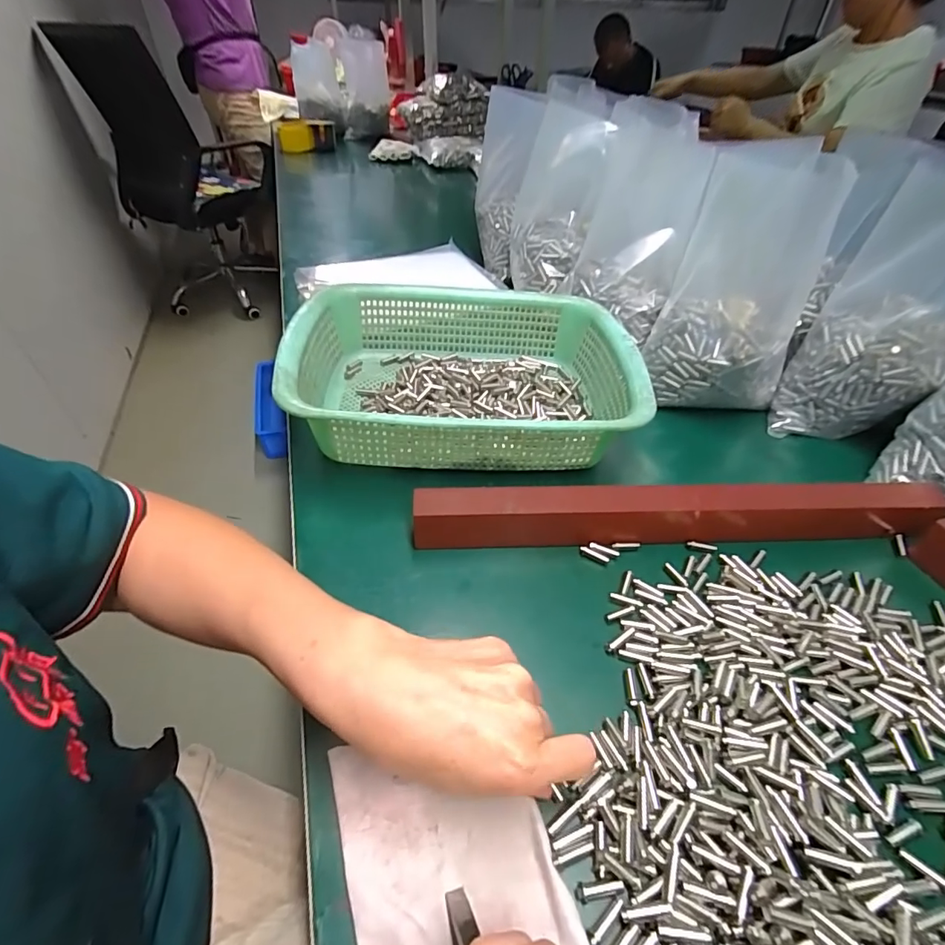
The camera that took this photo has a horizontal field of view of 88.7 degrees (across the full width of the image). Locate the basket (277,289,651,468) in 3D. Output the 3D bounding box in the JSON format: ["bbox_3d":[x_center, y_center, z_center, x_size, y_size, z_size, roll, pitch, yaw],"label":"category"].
[{"bbox_3d":[-0.007,-0.090,0.443,0.288,0.081,0.219,-2,42,-4],"label":"basket"}]

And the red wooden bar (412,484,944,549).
[{"bbox_3d":[0.151,0.030,0.357,0.383,0.039,0.030,-1,42,-2],"label":"red wooden bar"}]

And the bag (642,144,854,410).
[{"bbox_3d":[0.253,-0.174,0.459,0.124,0.232,0.095,20,7,19],"label":"bag"}]

